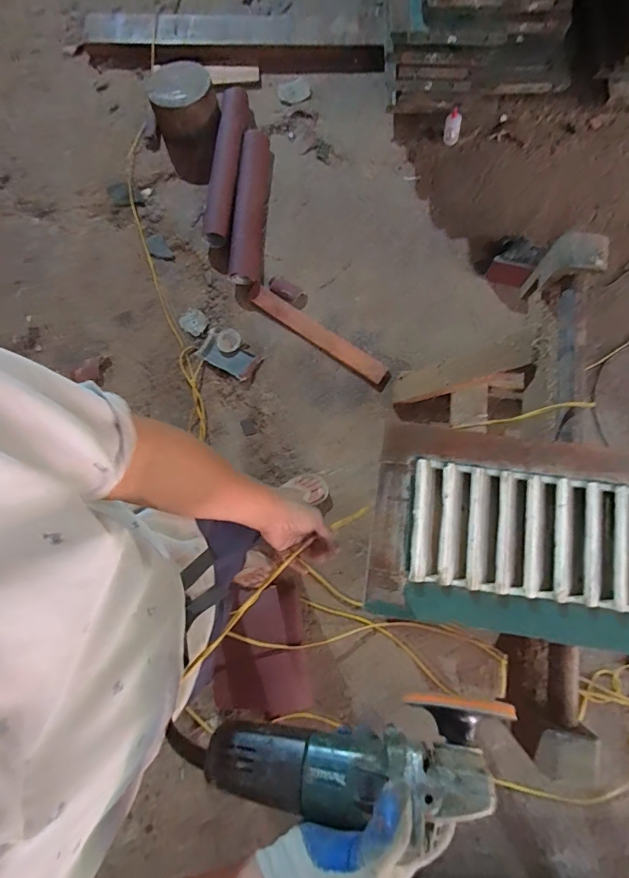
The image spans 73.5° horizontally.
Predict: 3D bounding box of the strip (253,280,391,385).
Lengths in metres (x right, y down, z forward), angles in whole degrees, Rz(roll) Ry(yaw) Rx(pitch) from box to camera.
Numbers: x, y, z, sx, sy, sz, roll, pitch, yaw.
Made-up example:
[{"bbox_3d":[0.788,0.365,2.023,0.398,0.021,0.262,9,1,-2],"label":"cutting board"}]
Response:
[{"bbox_3d":[0.005,-0.369,1.455,0.547,0.030,0.076,34,81,7],"label":"strip"}]

